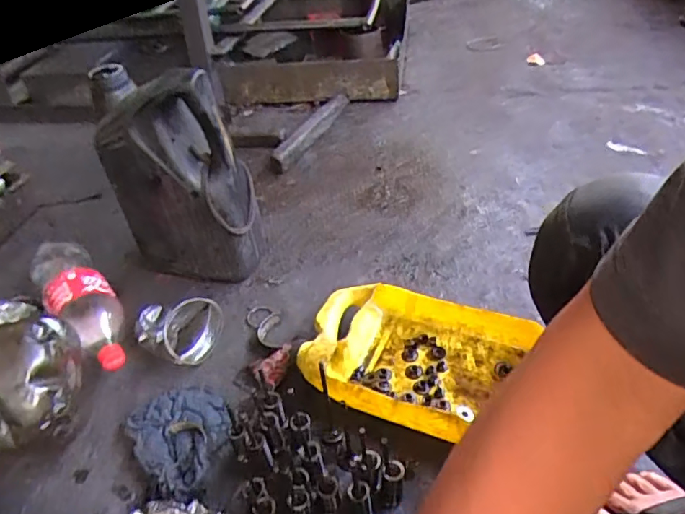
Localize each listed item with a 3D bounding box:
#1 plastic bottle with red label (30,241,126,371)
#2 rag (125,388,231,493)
[{"bbox_3d":[-0.398,0.068,0.800,0.090,0.080,0.300,-32,45,-25],"label":"plastic bottle with red label"},{"bbox_3d":[-0.203,0.218,0.662,0.140,0.024,0.117,24,49,31],"label":"rag"}]

